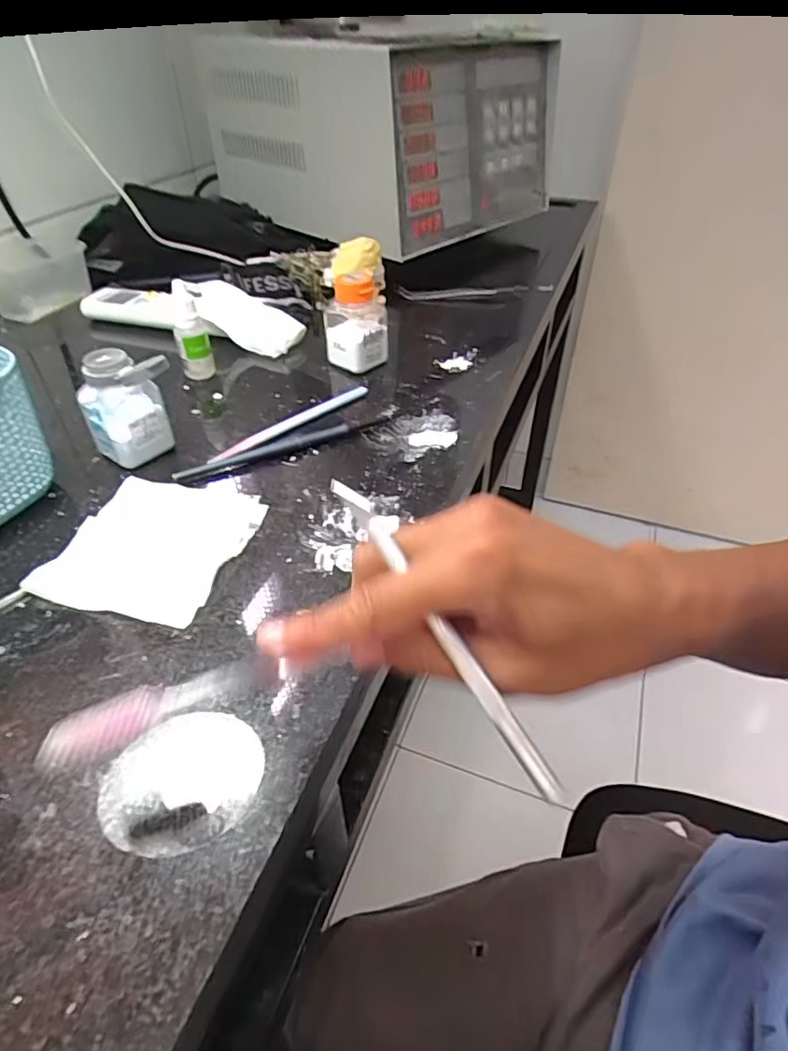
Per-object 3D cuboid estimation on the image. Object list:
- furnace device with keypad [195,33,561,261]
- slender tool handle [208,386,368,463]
[{"bbox_3d":[-0.014,-0.518,0.760,0.345,0.194,0.378,34,52,31],"label":"furnace device with keypad"},{"bbox_3d":[-0.073,-0.078,0.424,0.137,0.008,0.012,-30,50,-28],"label":"slender tool handle"}]

